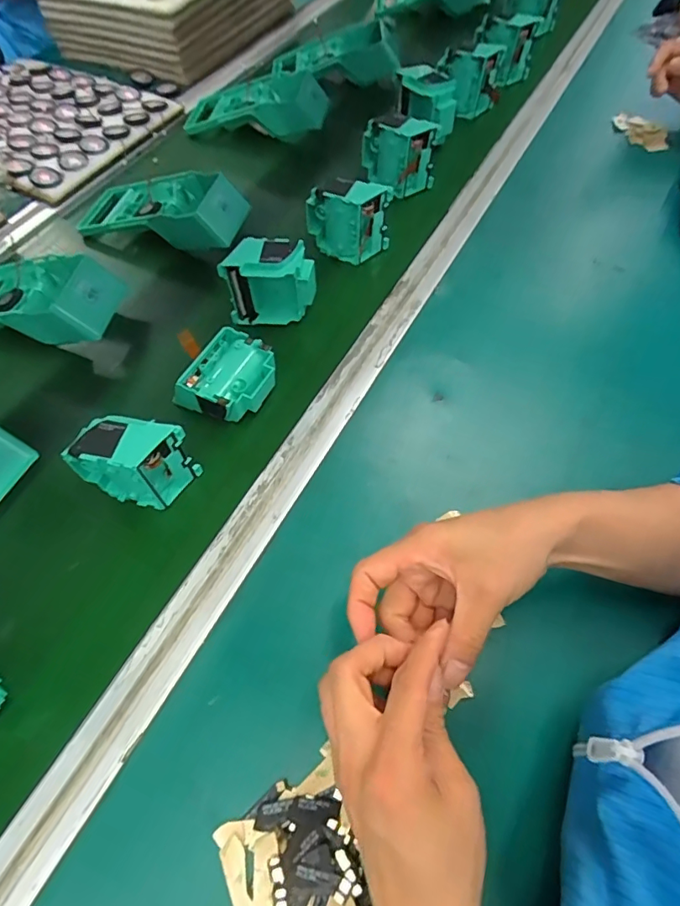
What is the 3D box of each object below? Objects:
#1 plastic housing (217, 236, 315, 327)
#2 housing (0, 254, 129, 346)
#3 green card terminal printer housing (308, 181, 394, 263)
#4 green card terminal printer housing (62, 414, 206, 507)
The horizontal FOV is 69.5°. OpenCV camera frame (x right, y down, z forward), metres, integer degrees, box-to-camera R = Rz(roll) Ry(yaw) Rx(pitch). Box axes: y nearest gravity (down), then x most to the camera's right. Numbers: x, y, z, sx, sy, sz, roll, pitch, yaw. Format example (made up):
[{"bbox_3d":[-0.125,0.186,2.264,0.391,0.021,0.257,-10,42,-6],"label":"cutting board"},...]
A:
[{"bbox_3d":[-0.066,-0.162,0.473,0.084,0.078,0.042,2,61,2],"label":"plastic housing"},{"bbox_3d":[-0.313,-0.150,0.481,0.189,0.055,0.087,10,61,6],"label":"housing"},{"bbox_3d":[0.008,-0.247,0.517,0.081,0.079,0.038,24,65,14],"label":"green card terminal printer housing"},{"bbox_3d":[-0.158,0.010,0.378,0.079,0.081,0.044,11,61,7],"label":"green card terminal printer housing"}]

